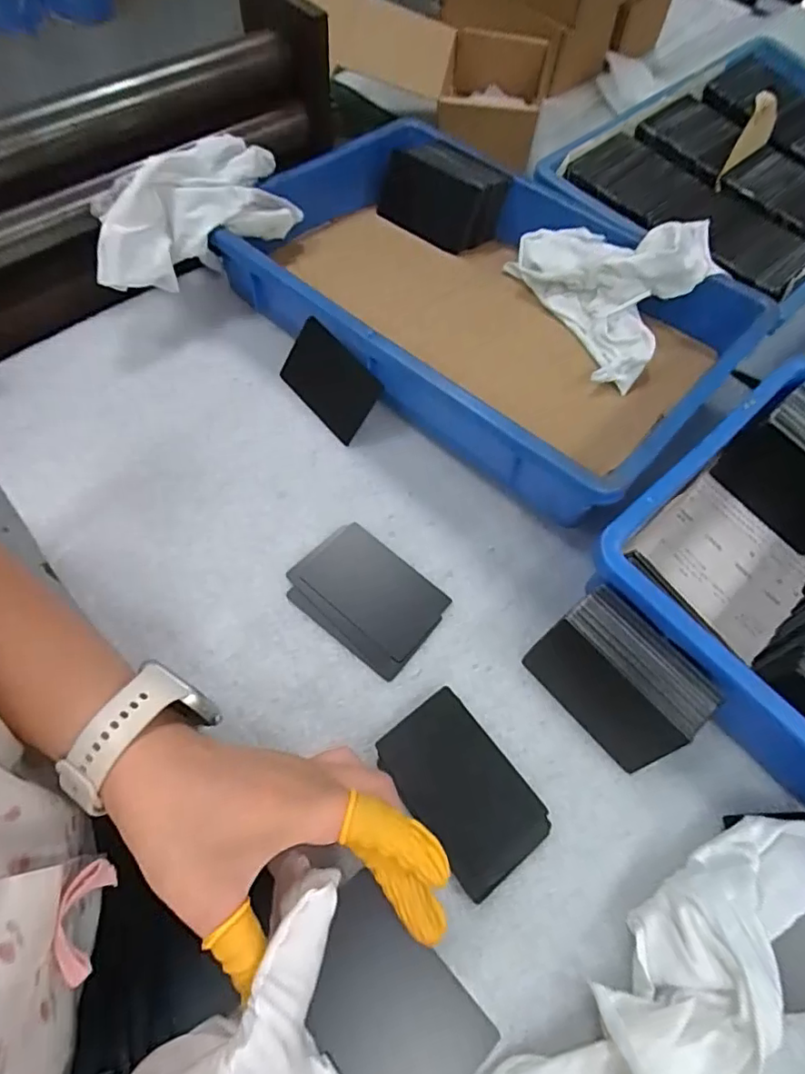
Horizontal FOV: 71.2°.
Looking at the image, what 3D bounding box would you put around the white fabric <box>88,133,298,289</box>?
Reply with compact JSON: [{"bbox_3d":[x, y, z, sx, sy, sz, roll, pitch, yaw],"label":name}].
[{"bbox_3d":[-0.159,-0.249,0.427,0.159,0.058,0.078,-23,70,-14],"label":"white fabric"}]

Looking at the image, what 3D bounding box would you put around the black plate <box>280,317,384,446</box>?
[{"bbox_3d":[-0.054,-0.116,0.418,0.083,0.010,0.051,46,105,13],"label":"black plate"}]

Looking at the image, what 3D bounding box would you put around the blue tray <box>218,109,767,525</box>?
[{"bbox_3d":[0.063,-0.191,0.444,0.365,0.081,0.252,39,68,16],"label":"blue tray"}]

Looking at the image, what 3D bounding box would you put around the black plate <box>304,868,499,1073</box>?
[{"bbox_3d":[-0.007,0.195,0.236,0.081,0.004,0.053,37,64,28],"label":"black plate"}]

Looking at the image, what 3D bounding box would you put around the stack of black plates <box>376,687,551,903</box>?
[{"bbox_3d":[0.032,0.135,0.304,0.056,0.014,0.091,-34,69,-18],"label":"stack of black plates"}]

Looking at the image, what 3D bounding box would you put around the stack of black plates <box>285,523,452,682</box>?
[{"bbox_3d":[-0.023,0.036,0.355,0.091,0.004,0.067,37,67,15],"label":"stack of black plates"}]

